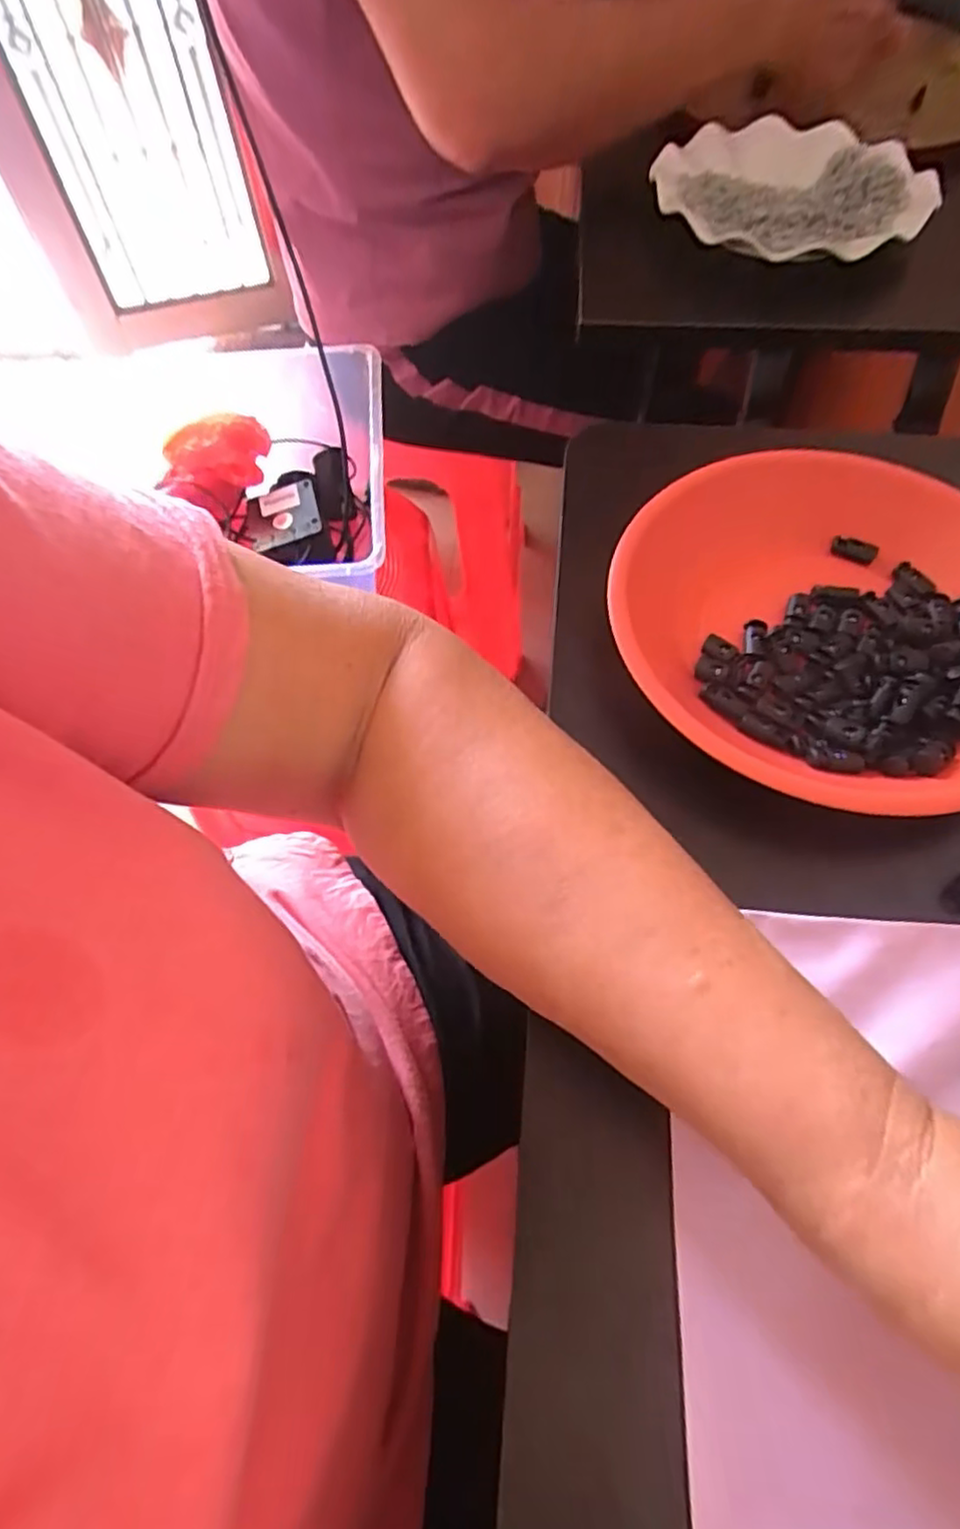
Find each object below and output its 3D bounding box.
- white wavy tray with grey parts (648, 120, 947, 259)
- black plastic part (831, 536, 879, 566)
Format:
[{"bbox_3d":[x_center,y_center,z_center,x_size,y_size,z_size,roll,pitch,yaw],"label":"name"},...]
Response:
[{"bbox_3d":[0.212,-0.403,0.485,0.172,0.024,0.161,0,61,2],"label":"white wavy tray with grey parts"},{"bbox_3d":[0.185,-0.106,0.345,0.021,0.007,0.008,30,66,17],"label":"black plastic part"}]

